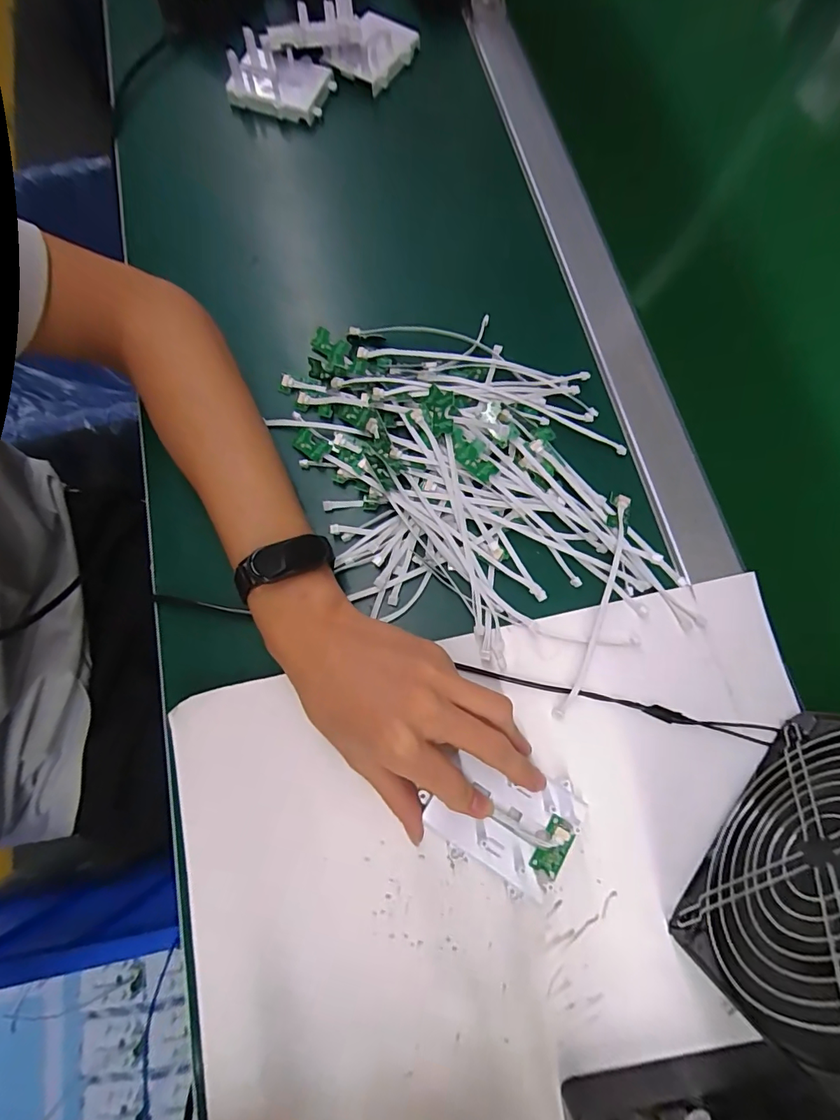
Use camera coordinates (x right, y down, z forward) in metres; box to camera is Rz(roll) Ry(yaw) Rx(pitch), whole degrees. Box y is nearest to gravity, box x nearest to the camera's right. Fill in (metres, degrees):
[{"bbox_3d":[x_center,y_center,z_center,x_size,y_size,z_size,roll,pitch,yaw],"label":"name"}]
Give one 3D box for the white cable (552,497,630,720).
[{"bbox_3d":[0.117,0.028,0.313,0.013,0.009,0.154,21,75,5],"label":"white cable"}]

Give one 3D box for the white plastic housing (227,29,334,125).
[{"bbox_3d":[-0.131,-0.443,0.441,0.088,0.031,0.059,7,74,3],"label":"white plastic housing"}]

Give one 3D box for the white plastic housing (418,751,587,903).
[{"bbox_3d":[0.047,0.149,0.279,0.079,0.012,0.064,28,76,8],"label":"white plastic housing"}]

